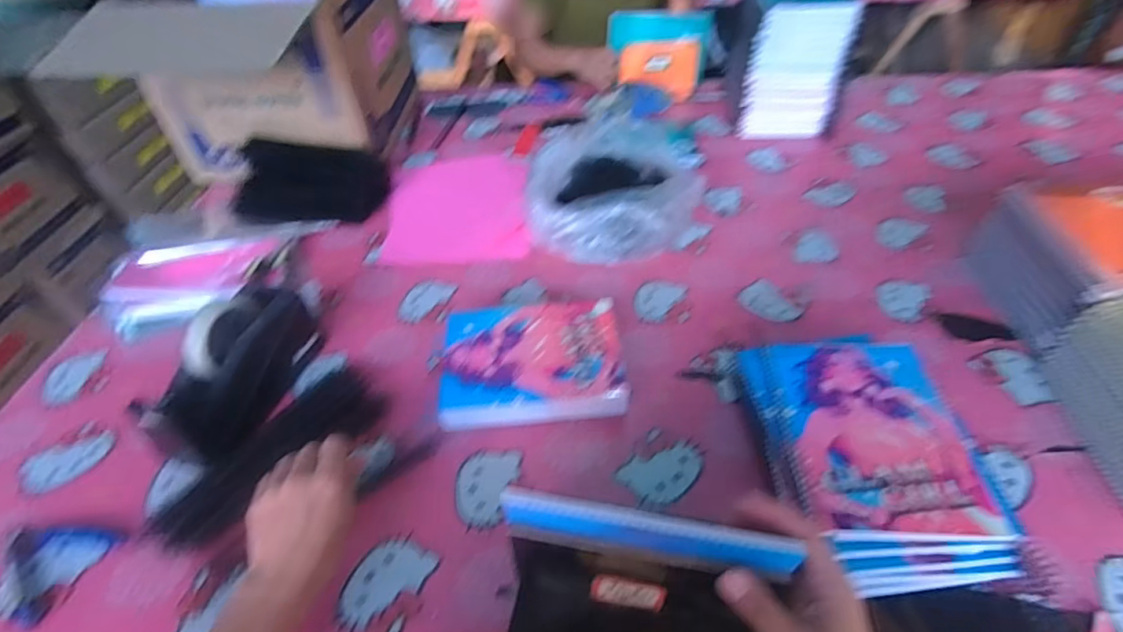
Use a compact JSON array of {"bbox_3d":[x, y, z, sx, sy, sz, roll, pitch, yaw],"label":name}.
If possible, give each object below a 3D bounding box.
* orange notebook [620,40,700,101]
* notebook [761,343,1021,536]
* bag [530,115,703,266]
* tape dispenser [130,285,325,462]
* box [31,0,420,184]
[{"bbox_3d":[0.209,-0.514,1.141,0.167,0.115,0.016,-5,22,-4],"label":"orange notebook"},{"bbox_3d":[0.279,0.100,0.491,0.153,0.015,0.191,1,46,3],"label":"notebook"},{"bbox_3d":[0.085,-0.203,0.834,0.251,0.099,0.272,2,45,5],"label":"bag"},{"bbox_3d":[-0.347,0.055,0.592,0.070,0.113,0.200,7,47,9],"label":"tape dispenser"},{"bbox_3d":[-0.503,-0.474,0.983,0.373,0.300,0.374,2,45,5],"label":"box"}]

